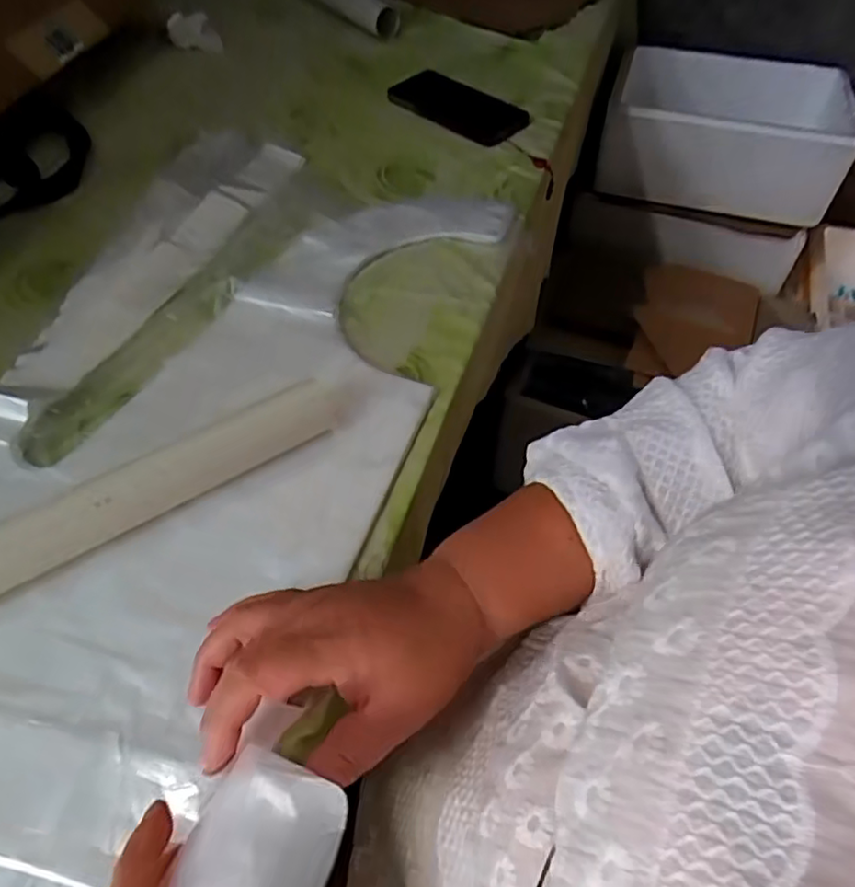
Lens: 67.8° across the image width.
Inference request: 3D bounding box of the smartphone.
[{"bbox_3d":[0.036,-0.392,0.741,0.150,0.010,0.088,36,70,14],"label":"smartphone"}]

